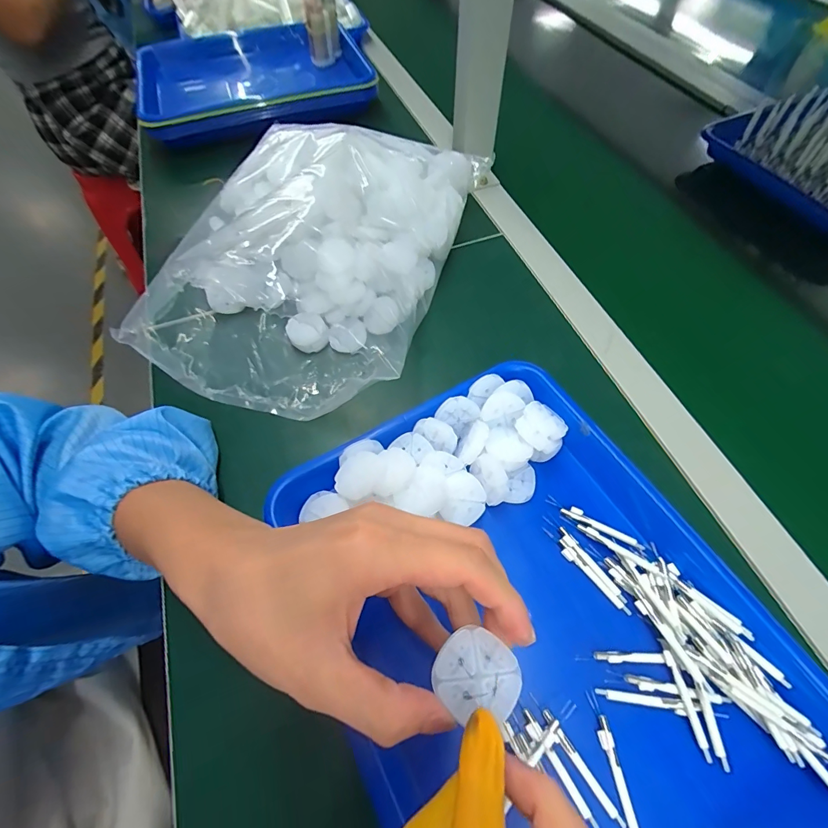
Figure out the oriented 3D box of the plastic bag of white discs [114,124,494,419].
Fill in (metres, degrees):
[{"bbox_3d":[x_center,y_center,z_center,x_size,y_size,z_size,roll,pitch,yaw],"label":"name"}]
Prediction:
[{"bbox_3d":[-0.104,-0.178,0.400,0.258,0.107,0.350,17,63,11],"label":"plastic bag of white discs"}]

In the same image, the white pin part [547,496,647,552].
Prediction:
[{"bbox_3d":[0.129,0.078,0.288,0.069,0.004,0.010,28,65,16],"label":"white pin part"}]

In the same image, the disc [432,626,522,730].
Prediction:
[{"bbox_3d":[0.027,0.113,0.172,0.034,0.005,0.033,-1,61,2],"label":"disc"}]

